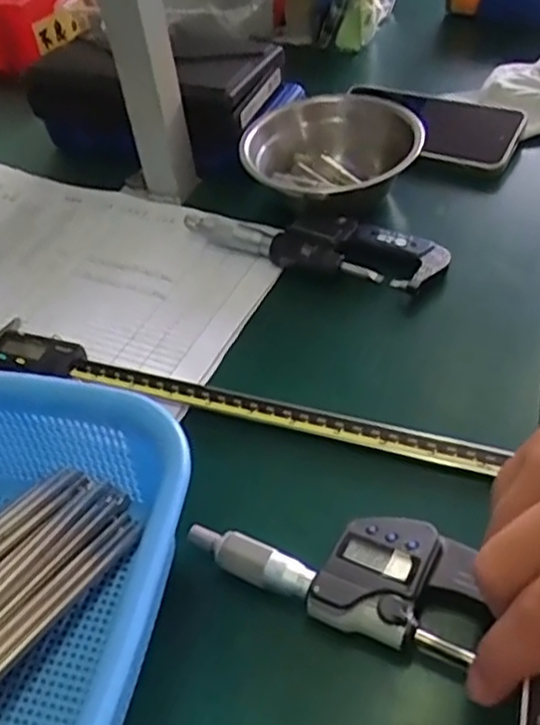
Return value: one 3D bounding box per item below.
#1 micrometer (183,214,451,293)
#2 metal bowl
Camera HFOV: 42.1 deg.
[{"bbox_3d":[0.031,-0.083,0.499,0.183,0.029,0.050,16,50,22],"label":"micrometer"},{"bbox_3d":[0.045,-0.153,0.537,0.126,0.062,0.126,-4,45,4],"label":"metal bowl"}]

